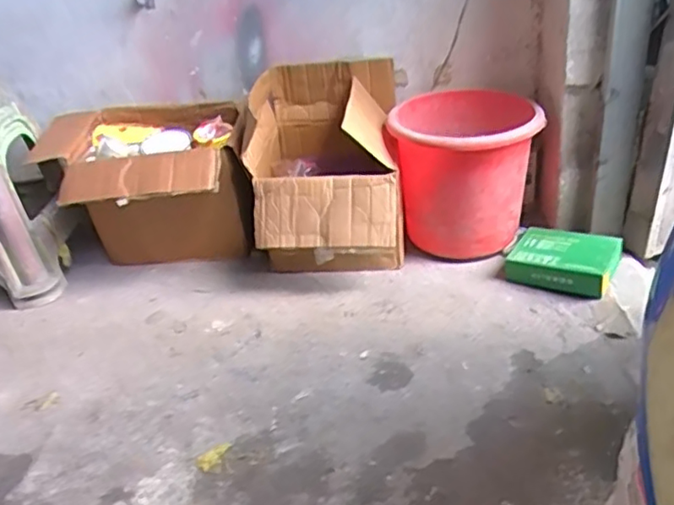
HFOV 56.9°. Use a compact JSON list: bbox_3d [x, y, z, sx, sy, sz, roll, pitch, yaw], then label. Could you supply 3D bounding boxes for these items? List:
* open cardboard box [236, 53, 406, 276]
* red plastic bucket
[{"bbox_3d":[-0.025,-0.212,1.605,0.356,0.452,0.494,-3,29,5],"label":"open cardboard box"},{"bbox_3d":[0.324,-0.193,1.617,0.349,0.358,0.312,-2,29,6],"label":"red plastic bucket"}]

